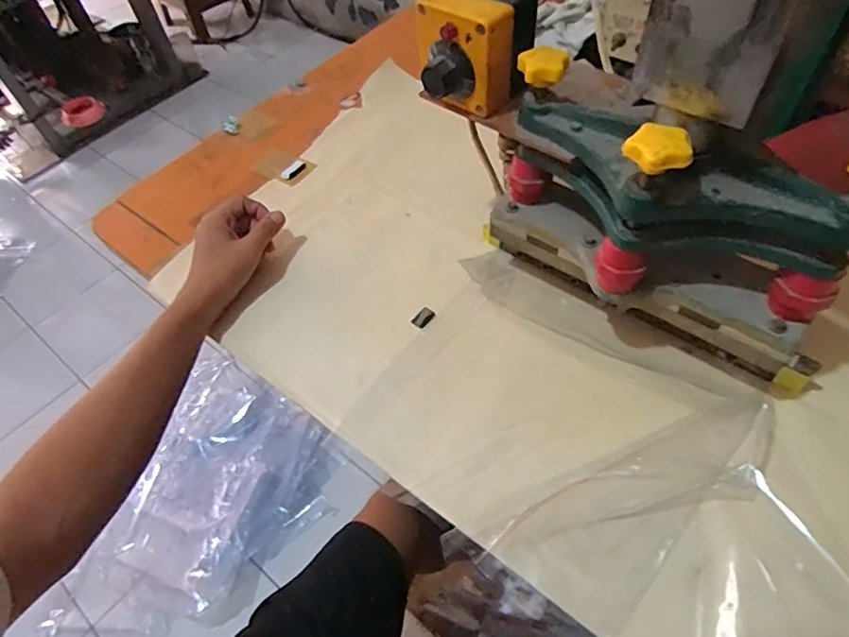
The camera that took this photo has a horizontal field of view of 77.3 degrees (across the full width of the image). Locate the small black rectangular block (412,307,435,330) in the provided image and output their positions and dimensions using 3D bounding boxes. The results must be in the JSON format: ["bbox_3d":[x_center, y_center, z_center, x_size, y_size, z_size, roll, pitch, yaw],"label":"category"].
[{"bbox_3d":[-0.001,-0.001,0.513,0.014,0.004,0.023,37,65,27],"label":"small black rectangular block"}]

